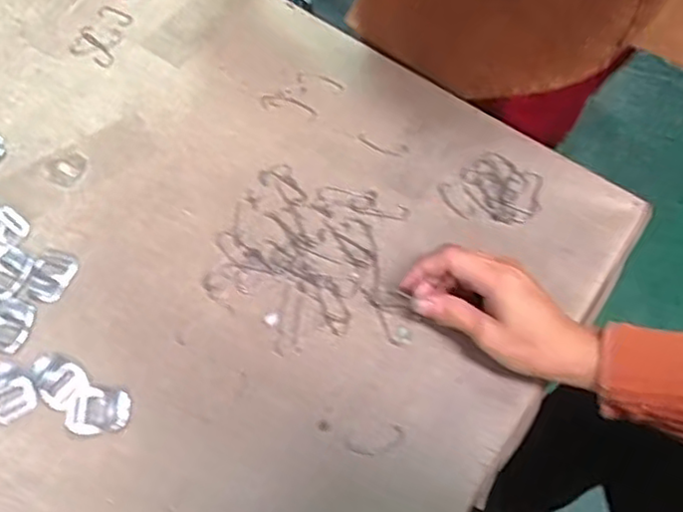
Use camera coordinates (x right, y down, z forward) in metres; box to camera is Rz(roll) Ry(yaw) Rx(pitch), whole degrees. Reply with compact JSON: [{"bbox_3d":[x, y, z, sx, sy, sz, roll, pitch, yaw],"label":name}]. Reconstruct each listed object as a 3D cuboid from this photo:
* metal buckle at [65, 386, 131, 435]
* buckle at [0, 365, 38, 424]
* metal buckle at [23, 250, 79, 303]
[{"bbox_3d":[-0.161,0.103,0.437,0.039,0.004,0.030,5,64,2],"label":"metal buckle"},{"bbox_3d":[-0.222,0.091,0.441,0.028,0.004,0.038,-35,69,-16],"label":"buckle"},{"bbox_3d":[-0.211,0.014,0.481,0.029,0.004,0.038,20,65,9],"label":"metal buckle"}]

